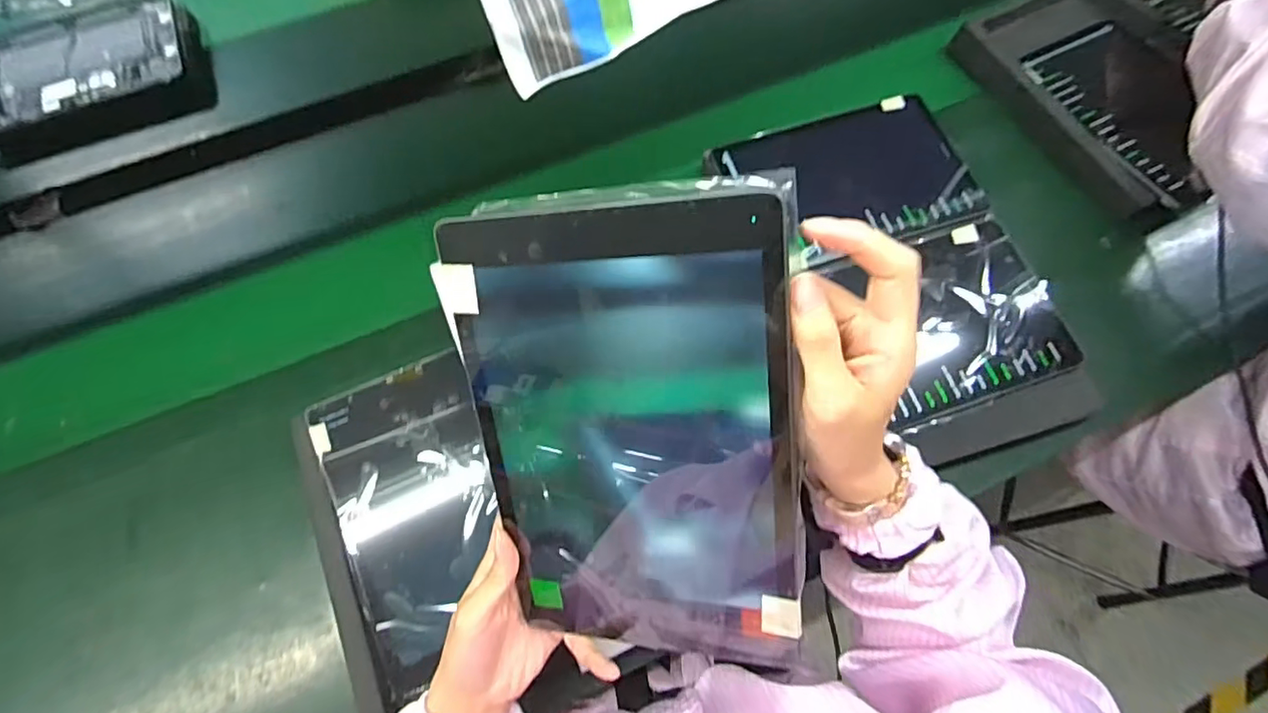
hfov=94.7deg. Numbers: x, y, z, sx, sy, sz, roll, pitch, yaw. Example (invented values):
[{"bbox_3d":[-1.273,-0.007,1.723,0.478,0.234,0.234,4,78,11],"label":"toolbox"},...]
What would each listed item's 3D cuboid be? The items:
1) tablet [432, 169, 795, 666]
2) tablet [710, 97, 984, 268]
[{"bbox_3d":[-0.003,0.044,0.296,0.164,0.244,0.007,0,20,20],"label":"tablet"},{"bbox_3d":[0.232,-0.197,0.638,0.256,0.018,0.182,-17,63,-8],"label":"tablet"}]

